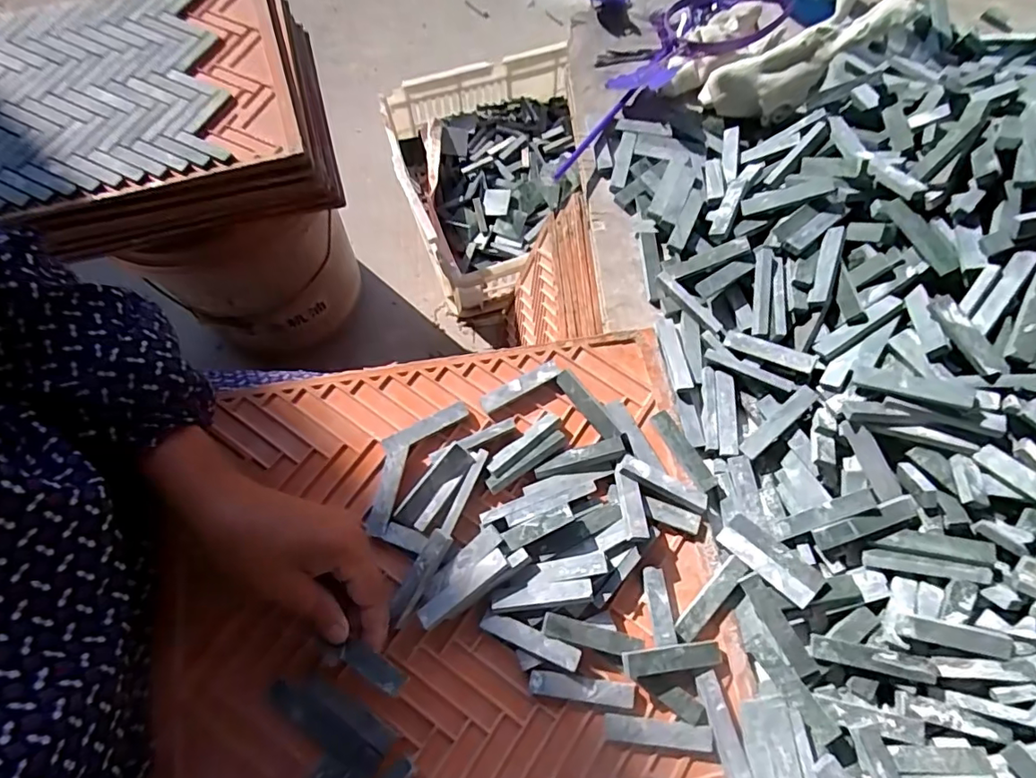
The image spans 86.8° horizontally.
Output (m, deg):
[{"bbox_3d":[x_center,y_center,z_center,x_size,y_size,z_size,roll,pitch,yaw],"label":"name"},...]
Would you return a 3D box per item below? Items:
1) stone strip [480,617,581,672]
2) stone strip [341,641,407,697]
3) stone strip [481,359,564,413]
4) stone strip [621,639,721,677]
[{"bbox_3d":[0.007,0.154,0.335,0.062,0.004,0.012,16,69,18],"label":"stone strip"},{"bbox_3d":[-0.081,0.155,0.306,0.039,0.004,0.012,27,70,13],"label":"stone strip"},{"bbox_3d":[0.002,-0.002,0.399,0.064,0.007,0.011,-27,72,-11],"label":"stone strip"},{"bbox_3d":[0.095,0.163,0.333,0.064,0.008,0.014,-1,68,-15],"label":"stone strip"}]

